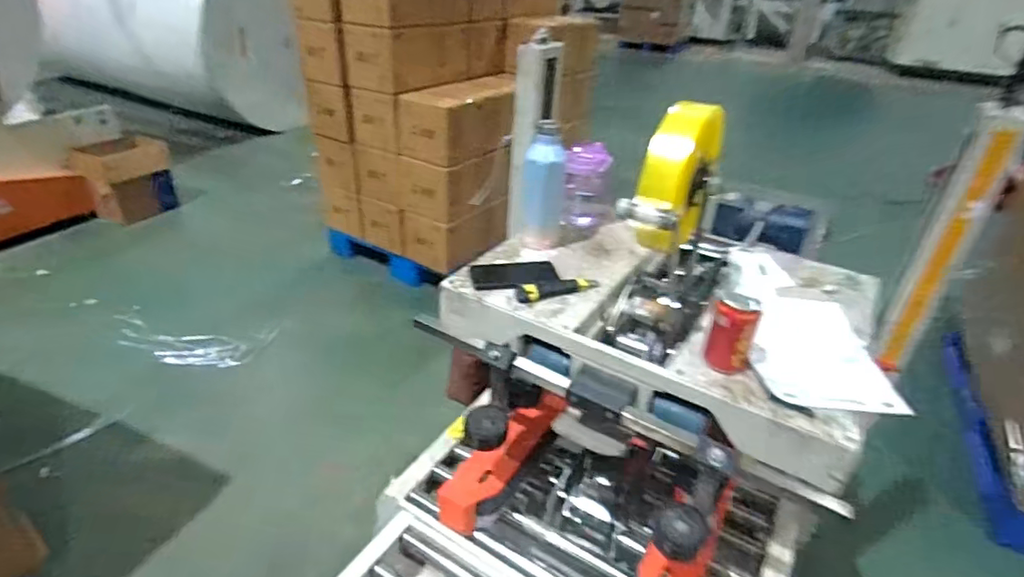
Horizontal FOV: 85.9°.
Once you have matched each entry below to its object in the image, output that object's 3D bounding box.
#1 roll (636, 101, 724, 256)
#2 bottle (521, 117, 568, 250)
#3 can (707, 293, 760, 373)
[{"bbox_3d":[0.252,-0.175,0.823,0.064,0.183,0.207,21,35,26],"label":"roll"},{"bbox_3d":[0.063,-0.197,1.079,0.081,0.237,0.080,4,31,2],"label":"bottle"},{"bbox_3d":[0.324,0.068,0.806,0.060,0.125,0.079,22,36,28],"label":"can"}]

